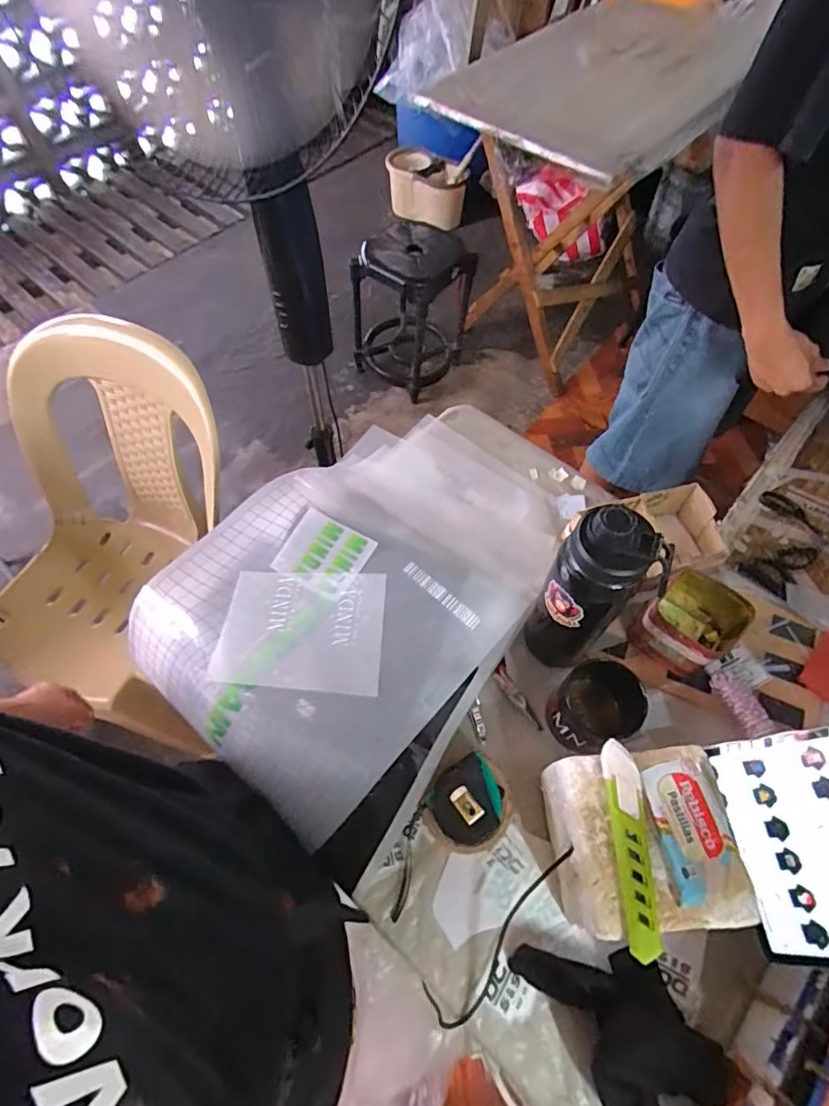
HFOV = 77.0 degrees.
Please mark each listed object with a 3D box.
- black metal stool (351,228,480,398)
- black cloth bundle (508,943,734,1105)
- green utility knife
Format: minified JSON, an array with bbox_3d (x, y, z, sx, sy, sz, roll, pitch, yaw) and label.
[{"bbox_3d":[-0.009,-0.778,1.708,0.382,0.424,0.358,2,62,-1],"label":"black metal stool"},{"bbox_3d":[0.181,0.409,0.452,0.102,0.059,0.164,-31,67,-17],"label":"black cloth bundle"},{"bbox_3d":[0.183,0.242,0.437,0.028,0.015,0.158,1,62,-1],"label":"green utility knife"}]

